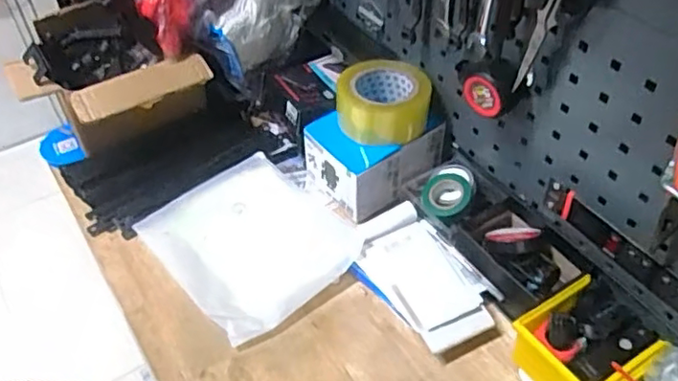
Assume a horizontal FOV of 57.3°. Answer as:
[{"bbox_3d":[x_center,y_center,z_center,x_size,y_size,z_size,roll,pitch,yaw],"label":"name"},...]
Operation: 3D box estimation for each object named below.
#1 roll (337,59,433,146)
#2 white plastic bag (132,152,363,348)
[{"bbox_3d":[0.056,-0.116,0.831,0.115,0.066,0.113,-1,46,1],"label":"roll"},{"bbox_3d":[-0.117,0.060,0.816,0.212,0.027,0.251,-35,55,-26],"label":"white plastic bag"}]

